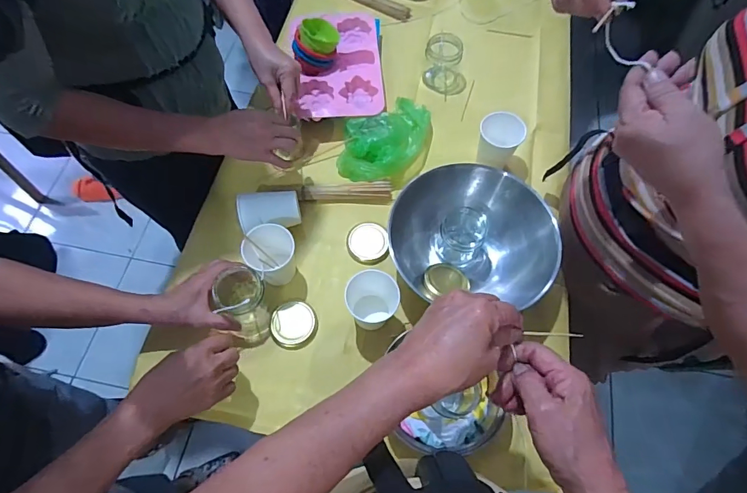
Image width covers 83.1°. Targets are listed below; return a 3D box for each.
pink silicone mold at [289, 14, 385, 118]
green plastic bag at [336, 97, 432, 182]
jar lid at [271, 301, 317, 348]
[{"bbox_3d":[-0.066,-0.337,0.782,0.159,0.038,0.230,-6,63,-1],"label":"pink silicone mold"},{"bbox_3d":[0.020,-0.189,0.746,0.188,0.045,0.131,-41,68,-17],"label":"green plastic bag"},{"bbox_3d":[-0.118,0.116,0.634,0.066,0.015,0.068,-1,63,2],"label":"jar lid"}]

